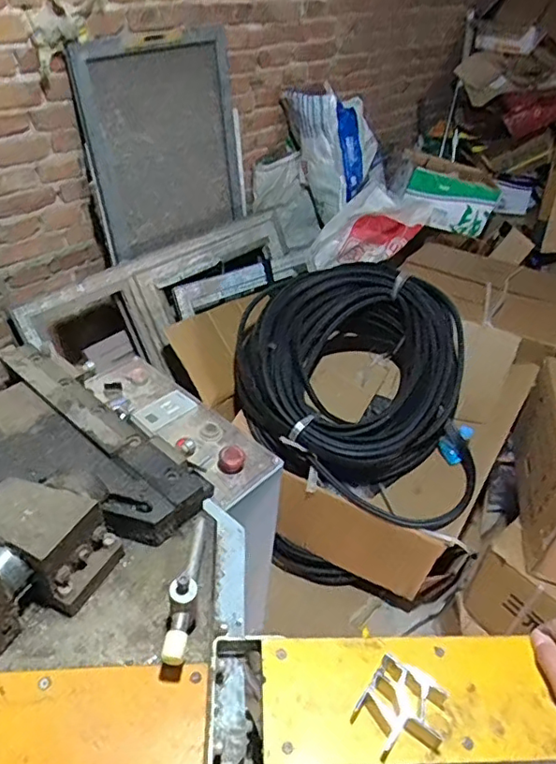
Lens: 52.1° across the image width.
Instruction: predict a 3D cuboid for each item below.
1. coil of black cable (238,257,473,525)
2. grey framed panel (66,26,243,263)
[{"bbox_3d":[0.181,0.032,1.516,0.615,0.246,0.664,3,75,1],"label":"coil of black cable"},{"bbox_3d":[-0.302,-0.656,1.575,0.481,0.521,0.045,-29,37,-32],"label":"grey framed panel"}]

